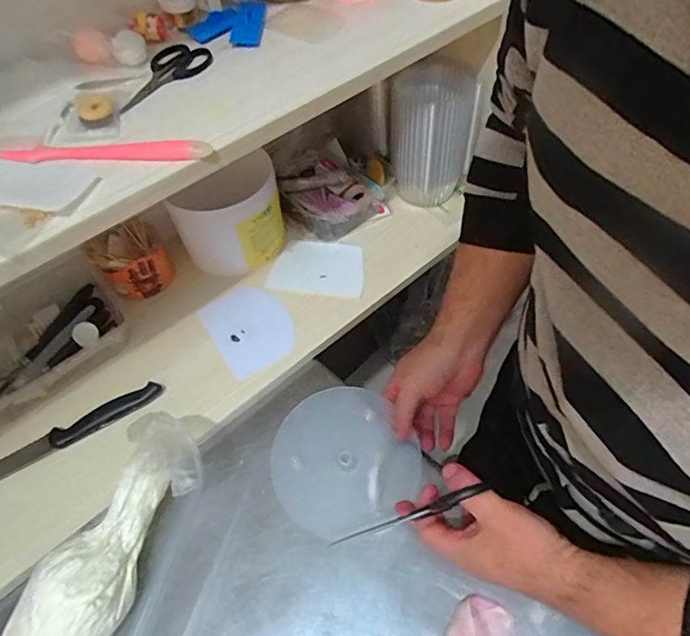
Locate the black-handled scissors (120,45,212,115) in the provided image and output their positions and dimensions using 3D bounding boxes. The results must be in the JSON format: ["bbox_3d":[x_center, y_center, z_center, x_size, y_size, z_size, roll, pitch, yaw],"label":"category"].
[{"bbox_3d":[-0.180,-0.232,0.465,0.053,0.007,0.115,28,61,23],"label":"black-handled scissors"}]

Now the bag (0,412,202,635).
[{"bbox_3d":[-0.238,0.250,0.410,0.080,0.090,0.344,23,60,20],"label":"bag"}]

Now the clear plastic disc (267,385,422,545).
[{"bbox_3d":[-0.004,0.146,0.504,0.140,0.009,0.141,-29,71,-10],"label":"clear plastic disc"}]

